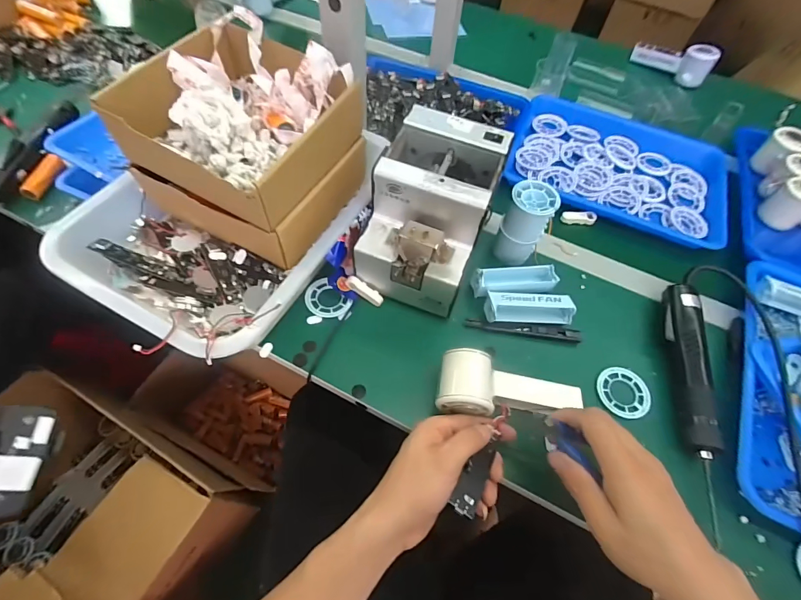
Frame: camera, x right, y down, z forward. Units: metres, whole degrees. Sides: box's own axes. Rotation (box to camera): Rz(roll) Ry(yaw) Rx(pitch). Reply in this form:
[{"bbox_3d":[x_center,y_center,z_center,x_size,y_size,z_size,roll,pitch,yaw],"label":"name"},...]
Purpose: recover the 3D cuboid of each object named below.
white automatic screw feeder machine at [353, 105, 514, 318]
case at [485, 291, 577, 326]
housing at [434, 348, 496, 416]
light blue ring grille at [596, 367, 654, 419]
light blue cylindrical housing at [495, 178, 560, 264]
[{"bbox_3d":[0.035,-0.102,0.462,0.122,0.144,0.170,21,60,8],"label":"white automatic screw feeder machine"},{"bbox_3d":[0.157,0.011,0.475,0.103,0.033,0.035,1,59,-3],"label":"case"},{"bbox_3d":[0.067,0.091,0.415,0.053,0.049,0.061,7,59,0],"label":"housing"},{"bbox_3d":[0.256,0.106,0.443,0.060,0.008,0.059,2,59,-3],"label":"light blue ring grille"},{"bbox_3d":[0.158,-0.100,0.498,0.052,0.095,0.052,15,59,5],"label":"light blue cylindrical housing"}]

